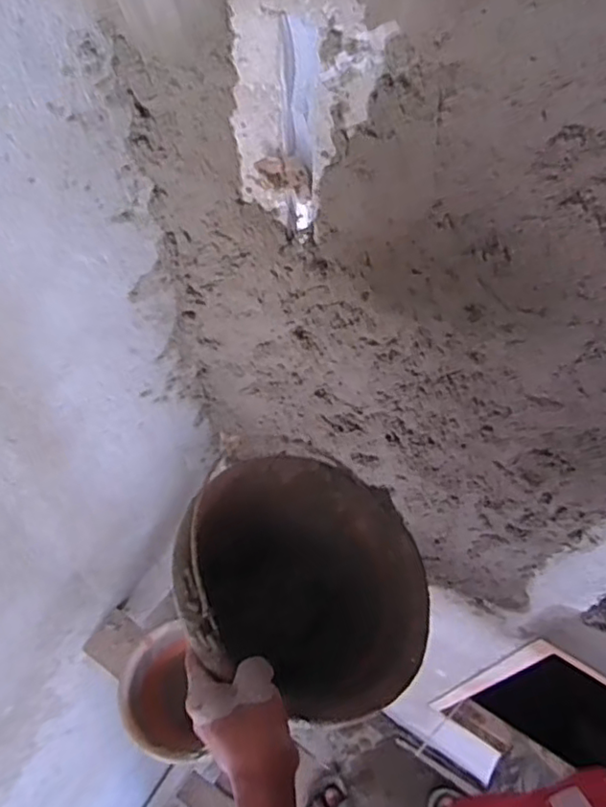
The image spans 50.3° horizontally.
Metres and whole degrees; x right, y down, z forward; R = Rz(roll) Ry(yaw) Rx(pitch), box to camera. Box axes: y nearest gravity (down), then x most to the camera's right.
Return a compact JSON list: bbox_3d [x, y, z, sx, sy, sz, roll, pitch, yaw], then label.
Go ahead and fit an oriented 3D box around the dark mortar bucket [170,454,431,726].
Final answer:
[{"bbox_3d":[-0.022,0.197,0.667,0.255,0.172,0.255,16,51,-21],"label":"dark mortar bucket"}]

